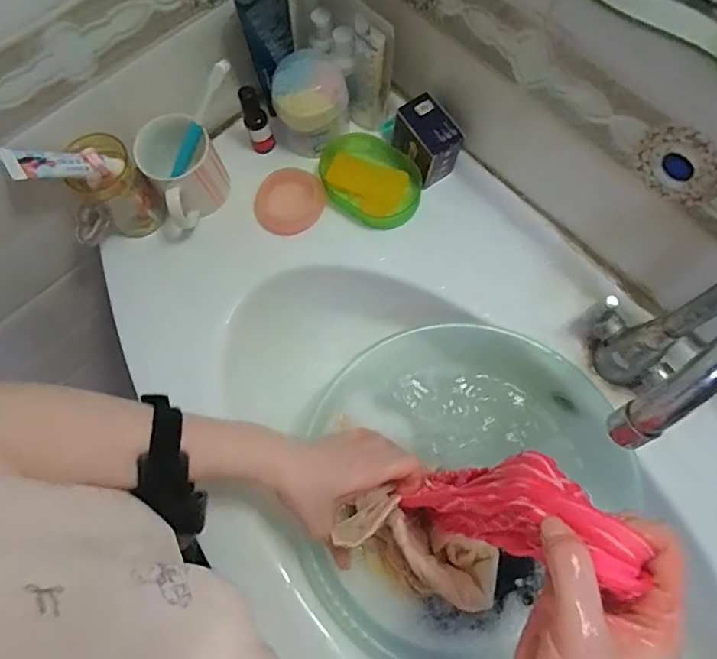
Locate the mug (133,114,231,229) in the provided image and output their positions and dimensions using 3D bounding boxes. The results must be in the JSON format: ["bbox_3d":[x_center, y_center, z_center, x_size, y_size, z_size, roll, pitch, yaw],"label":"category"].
[{"bbox_3d":[-0.190,-0.172,0.590,0.077,0.088,0.084,-1,72,2],"label":"mug"}]

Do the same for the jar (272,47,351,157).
[{"bbox_3d":[-0.058,-0.255,0.604,0.086,0.083,0.080,-1,72,2],"label":"jar"}]

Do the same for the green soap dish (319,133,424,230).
[{"bbox_3d":[0.013,-0.174,0.610,0.121,0.035,0.086,43,78,14],"label":"green soap dish"}]

